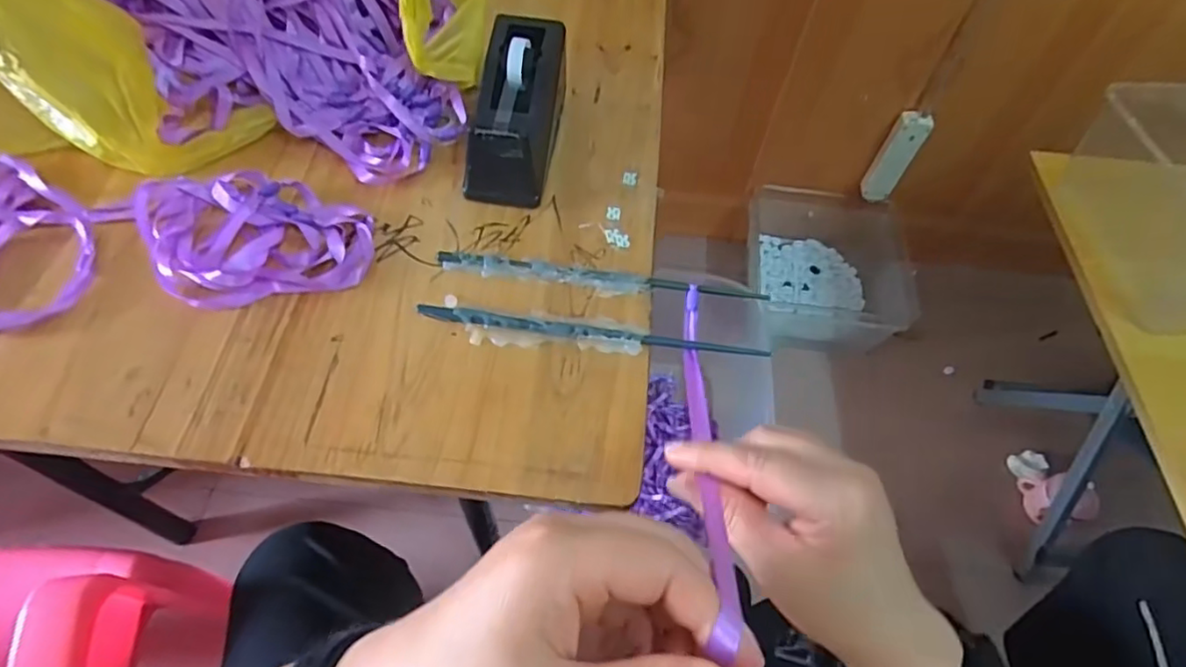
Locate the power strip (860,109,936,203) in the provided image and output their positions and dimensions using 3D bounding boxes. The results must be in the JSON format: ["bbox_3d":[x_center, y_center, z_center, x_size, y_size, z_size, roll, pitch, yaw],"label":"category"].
[{"bbox_3d":[0.564,-0.326,1.167,0.058,0.181,0.035,33,62,17],"label":"power strip"}]

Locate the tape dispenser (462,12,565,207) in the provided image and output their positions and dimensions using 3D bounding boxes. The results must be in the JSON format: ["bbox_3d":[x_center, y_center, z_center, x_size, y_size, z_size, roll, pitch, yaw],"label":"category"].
[{"bbox_3d":[-0.059,-0.176,0.490,0.058,0.072,0.152,7,58,1],"label":"tape dispenser"}]

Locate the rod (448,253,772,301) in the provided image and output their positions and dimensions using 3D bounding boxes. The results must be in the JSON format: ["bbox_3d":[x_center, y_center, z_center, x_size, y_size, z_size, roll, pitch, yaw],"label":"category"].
[{"bbox_3d":[0.007,-0.038,0.444,0.228,0.012,0.023,8,58,2],"label":"rod"}]

